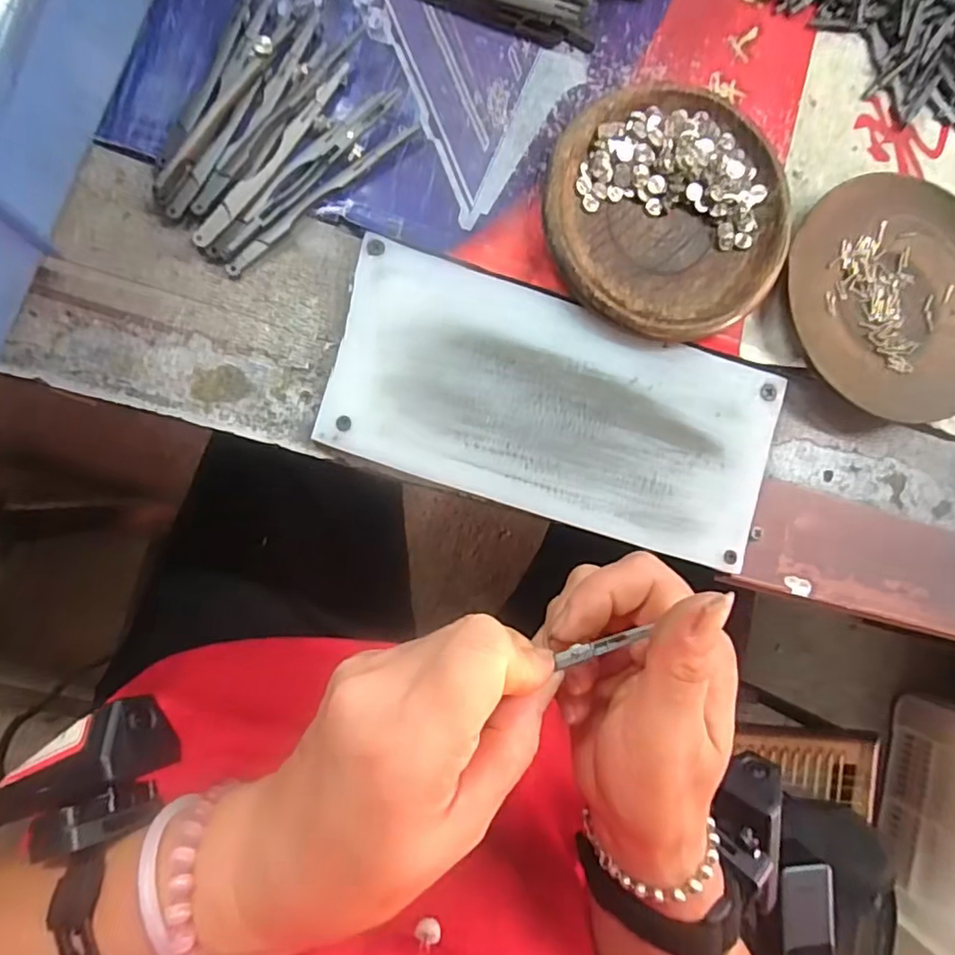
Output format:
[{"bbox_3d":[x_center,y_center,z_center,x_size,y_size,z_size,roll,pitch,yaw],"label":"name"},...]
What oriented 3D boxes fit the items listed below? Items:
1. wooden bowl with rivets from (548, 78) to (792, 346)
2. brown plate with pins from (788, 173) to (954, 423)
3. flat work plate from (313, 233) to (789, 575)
[{"bbox_3d":[0.085,-0.118,0.274,0.112,0.015,0.110,0,87,-8],"label":"wooden bowl with rivets"},{"bbox_3d":[0.202,-0.086,0.291,0.107,0.020,0.113,0,87,-8],"label":"brown plate with pins"},{"bbox_3d":[0.037,-0.030,0.269,0.196,0.009,0.091,17,85,-7],"label":"flat work plate"}]

